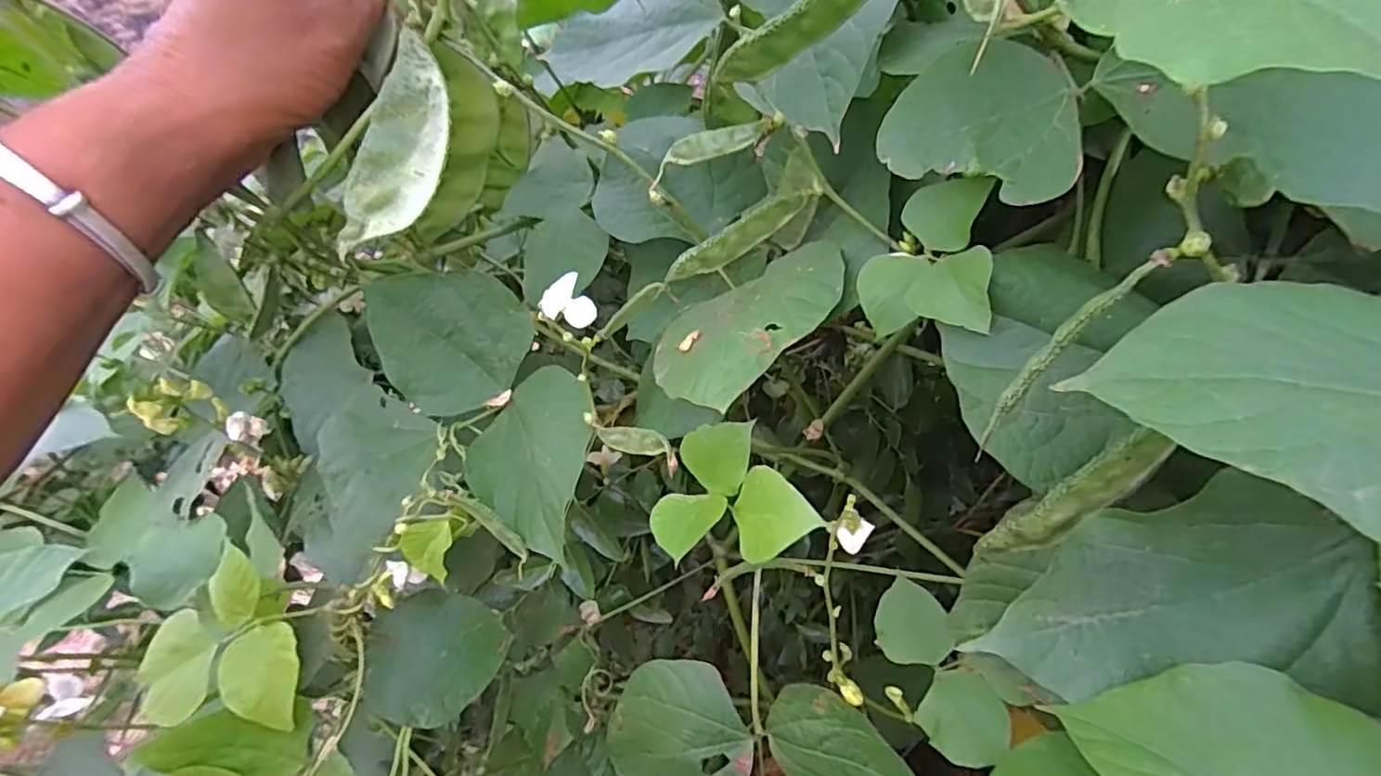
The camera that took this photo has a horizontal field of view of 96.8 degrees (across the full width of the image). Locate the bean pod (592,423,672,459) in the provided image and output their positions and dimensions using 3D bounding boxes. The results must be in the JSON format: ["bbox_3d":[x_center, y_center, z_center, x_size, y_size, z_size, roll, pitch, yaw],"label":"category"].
[{"bbox_3d":[-0.025,0.023,0.274,0.035,0.009,0.009,10,56,9],"label":"bean pod"}]

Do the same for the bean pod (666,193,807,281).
[{"bbox_3d":[0.020,-0.063,0.266,0.064,0.017,0.010,-31,58,2],"label":"bean pod"}]

